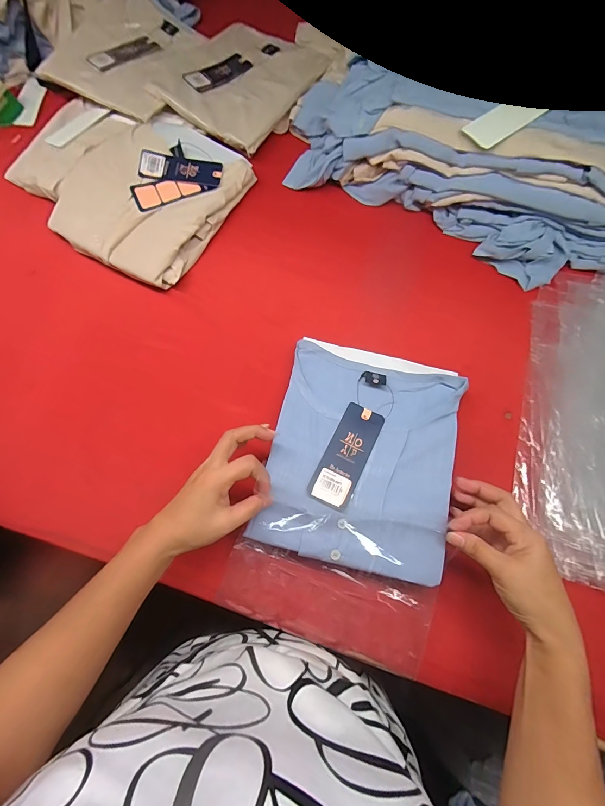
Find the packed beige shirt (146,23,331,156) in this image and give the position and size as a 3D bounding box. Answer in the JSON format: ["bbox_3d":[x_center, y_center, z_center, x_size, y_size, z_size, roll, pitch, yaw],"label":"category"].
[{"bbox_3d":[-0.105,-0.564,0.603,0.222,0.030,0.256,33,72,11],"label":"packed beige shirt"}]

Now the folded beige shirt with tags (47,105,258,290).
[{"bbox_3d":[-0.235,-0.327,0.534,0.243,0.039,0.273,29,71,9],"label":"folded beige shirt with tags"}]

